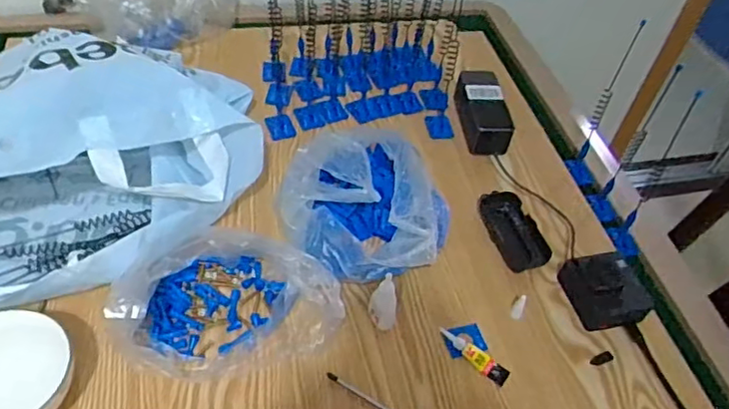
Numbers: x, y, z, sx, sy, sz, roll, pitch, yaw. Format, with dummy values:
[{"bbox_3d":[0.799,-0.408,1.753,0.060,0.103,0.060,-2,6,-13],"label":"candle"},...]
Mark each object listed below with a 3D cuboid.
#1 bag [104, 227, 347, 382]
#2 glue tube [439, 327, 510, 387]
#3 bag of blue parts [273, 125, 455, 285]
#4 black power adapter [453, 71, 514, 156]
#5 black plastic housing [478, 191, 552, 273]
[{"bbox_3d":[-0.127,0.088,0.566,0.201,0.087,0.133,0,51,-6],"label":"bag"},{"bbox_3d":[0.109,0.152,0.588,0.079,0.008,0.020,32,54,19],"label":"glue tube"},{"bbox_3d":[0.003,-0.002,0.662,0.186,0.072,0.193,12,50,3],"label":"bag of blue parts"},{"bbox_3d":[0.161,-0.129,0.806,0.057,0.048,0.138,0,51,-6],"label":"black power adapter"},{"bbox_3d":[0.178,0.030,0.697,0.046,0.033,0.109,-7,52,-12],"label":"black plastic housing"}]

